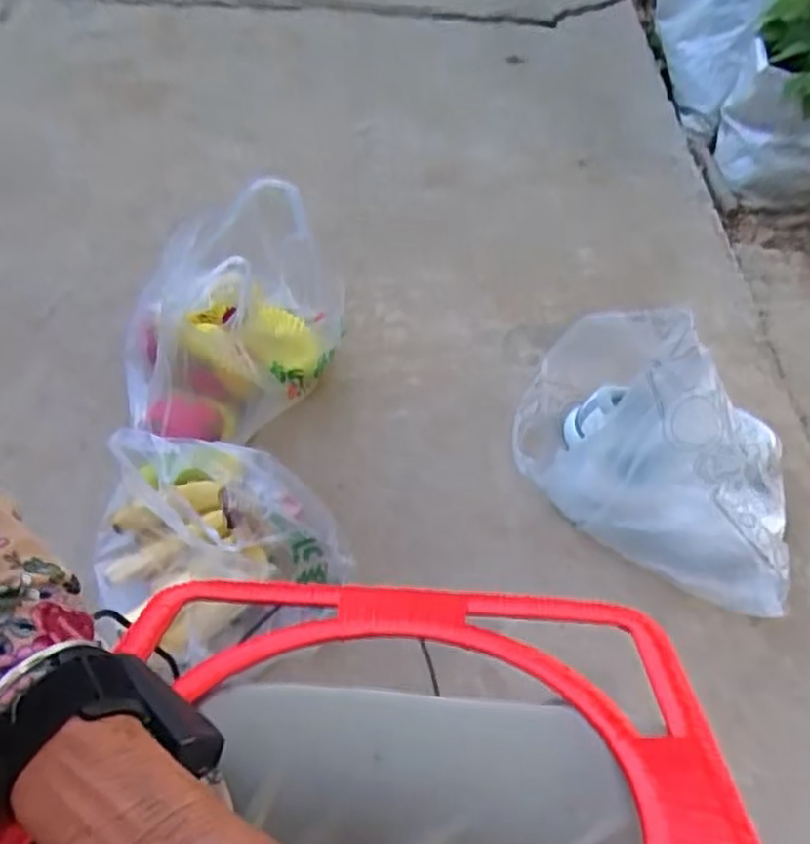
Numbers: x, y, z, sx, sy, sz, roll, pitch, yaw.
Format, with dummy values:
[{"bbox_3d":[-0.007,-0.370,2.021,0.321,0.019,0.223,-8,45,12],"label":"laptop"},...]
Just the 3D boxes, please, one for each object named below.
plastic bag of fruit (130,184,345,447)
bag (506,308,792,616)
[{"bbox_3d":[-0.232,-0.137,0.923,0.219,0.227,0.300,32,60,17],"label":"plastic bag of fruit"},{"bbox_3d":[0.325,0.011,0.889,0.373,0.246,0.259,27,59,14],"label":"bag"}]

